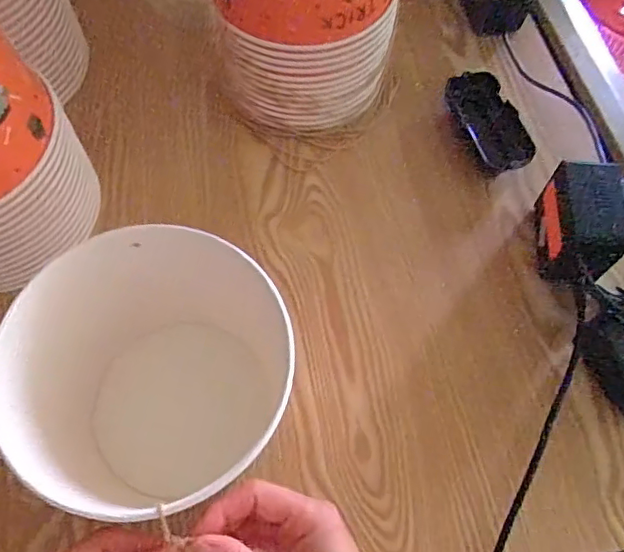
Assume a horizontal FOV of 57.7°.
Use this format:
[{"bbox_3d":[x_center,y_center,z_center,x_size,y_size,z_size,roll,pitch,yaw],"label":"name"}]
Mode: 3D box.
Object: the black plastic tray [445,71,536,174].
[{"bbox_3d":[0.167,-0.145,0.537,0.048,0.026,0.103,-19,67,-10],"label":"black plastic tray"}]

